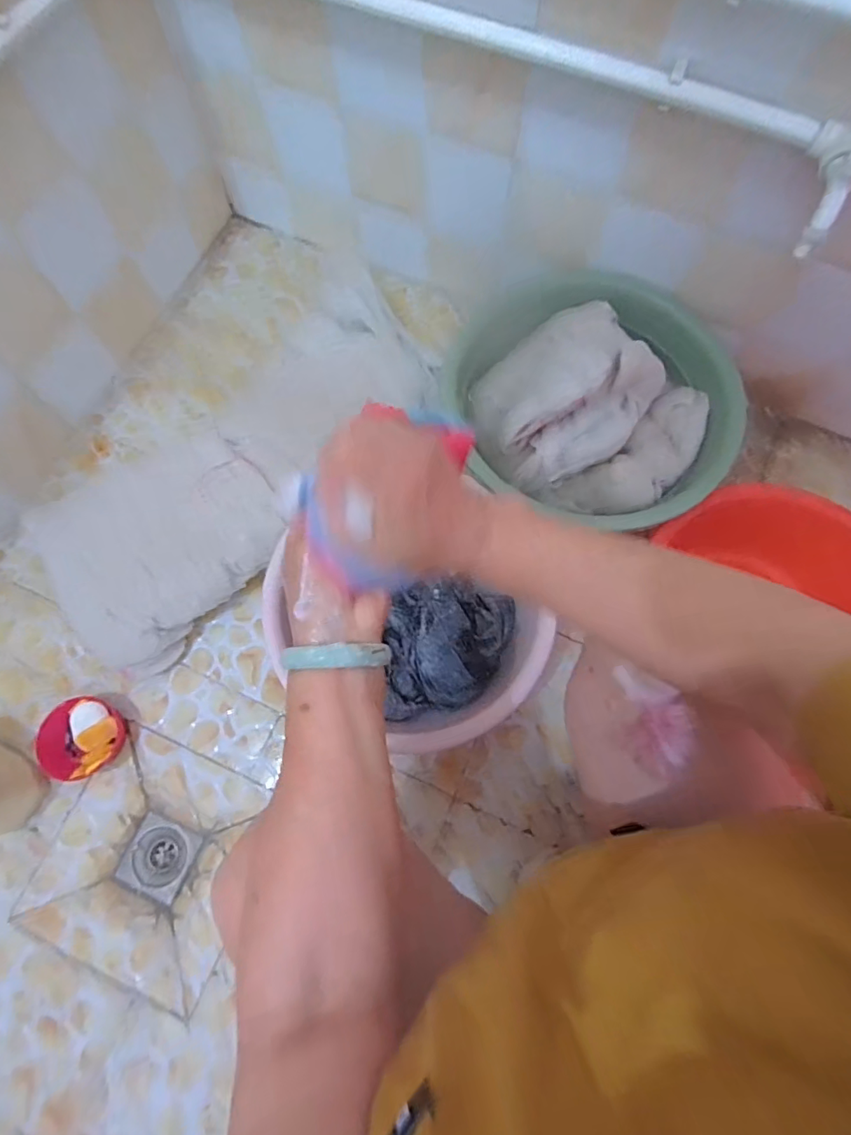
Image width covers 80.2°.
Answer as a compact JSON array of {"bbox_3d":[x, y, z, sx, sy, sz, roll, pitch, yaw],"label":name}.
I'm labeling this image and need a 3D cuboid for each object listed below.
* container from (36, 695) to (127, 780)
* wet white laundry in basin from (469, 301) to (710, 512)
[{"bbox_3d":[-0.521,0.260,0.766,0.116,0.042,0.112,0,74,-1],"label":"container"},{"bbox_3d":[0.261,-0.243,0.780,0.314,0.118,0.288,0,74,-1],"label":"wet white laundry in basin"}]

